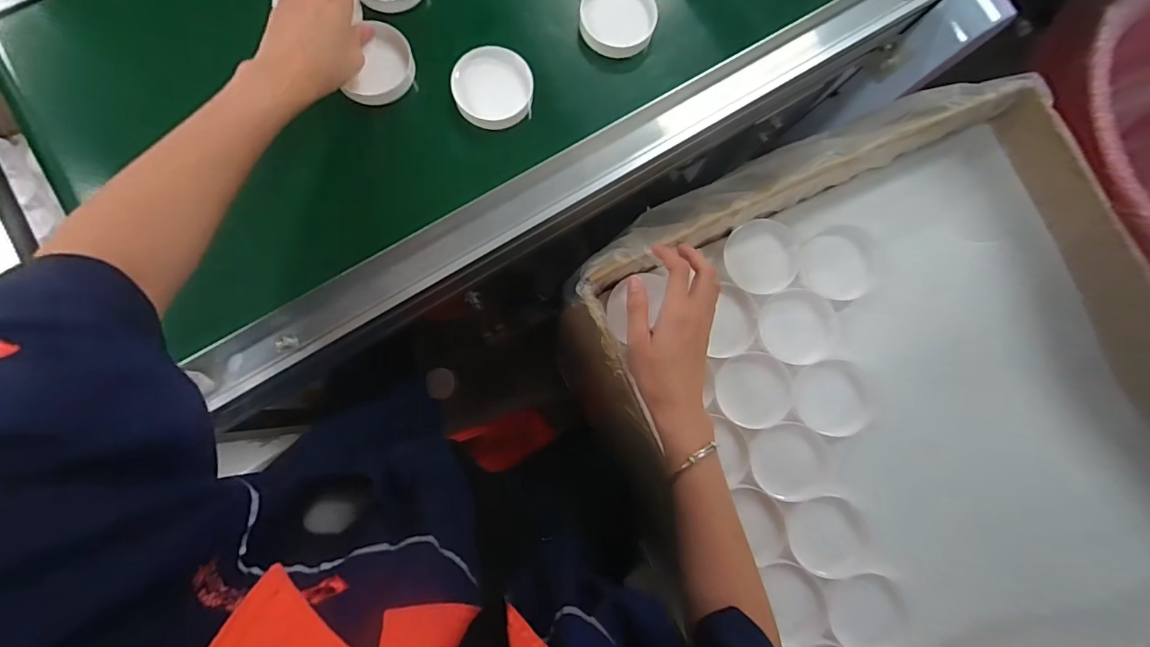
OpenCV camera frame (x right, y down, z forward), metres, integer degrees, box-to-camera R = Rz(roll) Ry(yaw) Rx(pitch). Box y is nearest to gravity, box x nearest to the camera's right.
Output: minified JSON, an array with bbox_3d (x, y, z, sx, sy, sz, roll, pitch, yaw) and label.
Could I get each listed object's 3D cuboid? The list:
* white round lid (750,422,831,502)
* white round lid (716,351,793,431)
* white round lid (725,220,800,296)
[{"bbox_3d":[0.217,0.138,0.489,0.075,0.009,0.074,1,82,-4],"label":"white round lid"},{"bbox_3d":[0.183,0.068,0.497,0.070,0.014,0.075,1,82,-4],"label":"white round lid"},{"bbox_3d":[0.194,-0.069,0.506,0.074,0.013,0.072,8,81,-3],"label":"white round lid"}]

